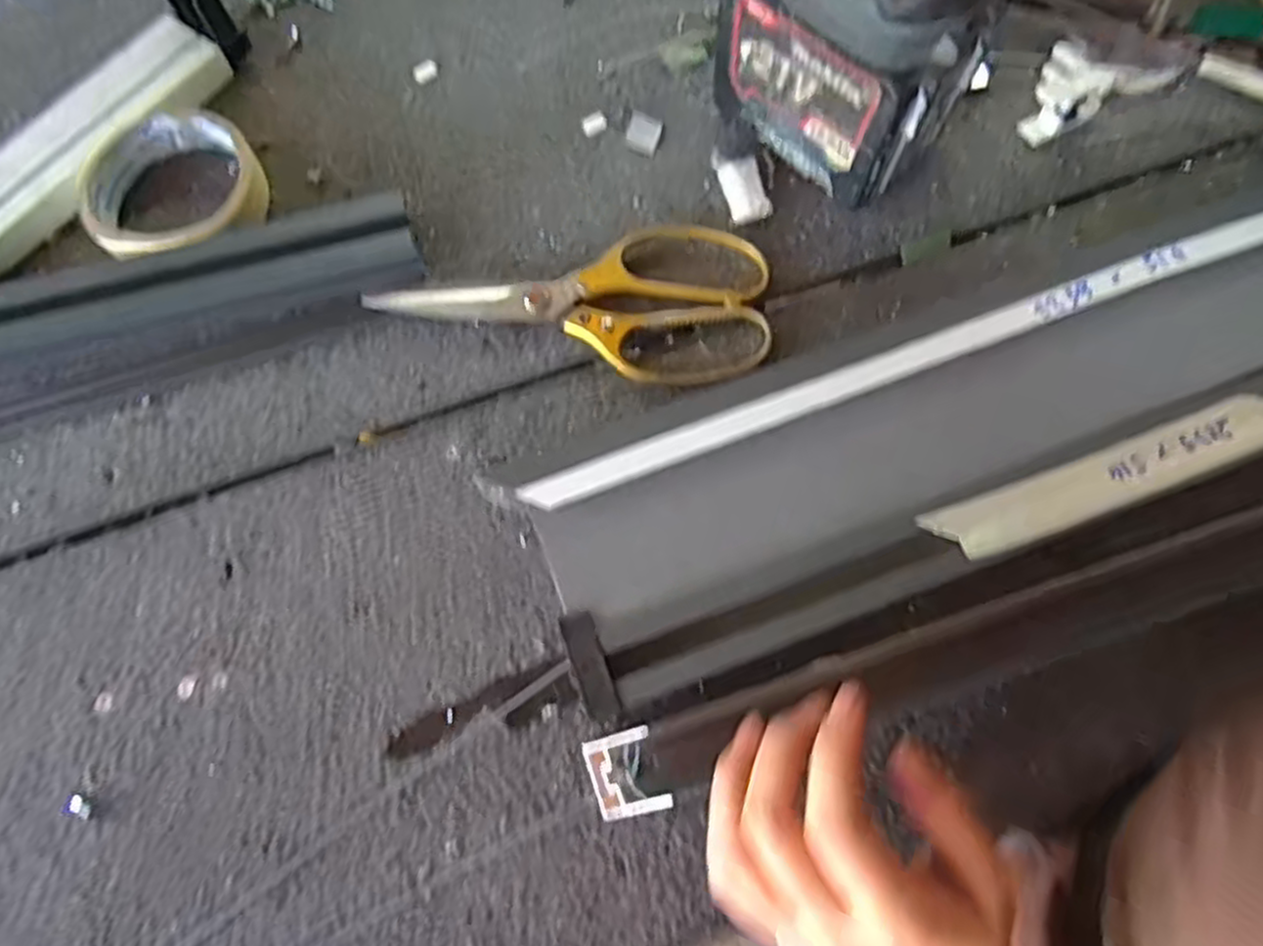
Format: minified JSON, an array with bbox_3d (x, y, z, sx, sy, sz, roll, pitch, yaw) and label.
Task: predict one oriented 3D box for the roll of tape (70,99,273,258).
[{"bbox_3d":[-0.235,-0.147,0.404,0.086,0.027,0.095,-26,73,-7],"label":"roll of tape"}]

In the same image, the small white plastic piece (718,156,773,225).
[{"bbox_3d":[0.058,-0.146,0.407,0.020,0.010,0.037,-14,72,-4],"label":"small white plastic piece"}]

